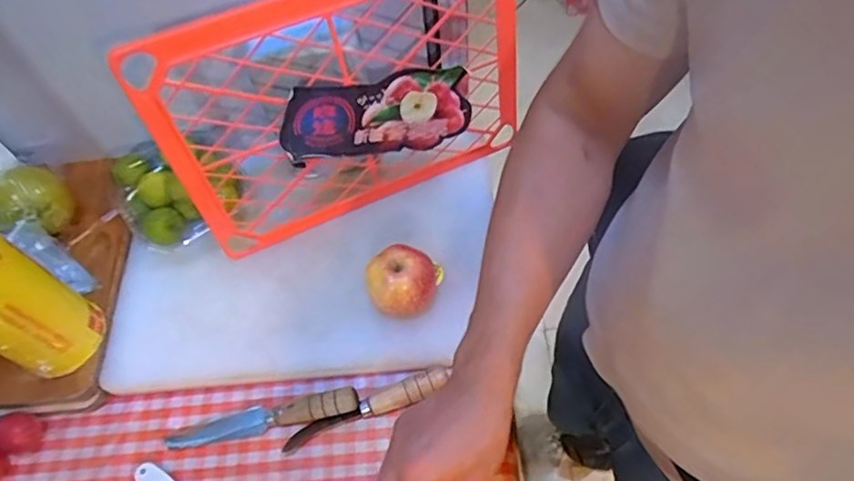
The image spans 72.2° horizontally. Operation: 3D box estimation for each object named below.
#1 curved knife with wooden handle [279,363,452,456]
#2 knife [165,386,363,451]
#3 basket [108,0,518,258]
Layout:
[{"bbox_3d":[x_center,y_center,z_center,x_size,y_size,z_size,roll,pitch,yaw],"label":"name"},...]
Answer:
[{"bbox_3d":[-0.062,0.172,0.594,0.175,0.025,0.027,-24,61,-10],"label":"curved knife with wooden handle"},{"bbox_3d":[-0.171,0.181,0.599,0.201,0.035,0.028,-10,59,-2],"label":"knife"},{"bbox_3d":[-0.086,-0.150,0.624,0.378,0.261,0.060,-23,46,-7],"label":"basket"}]

